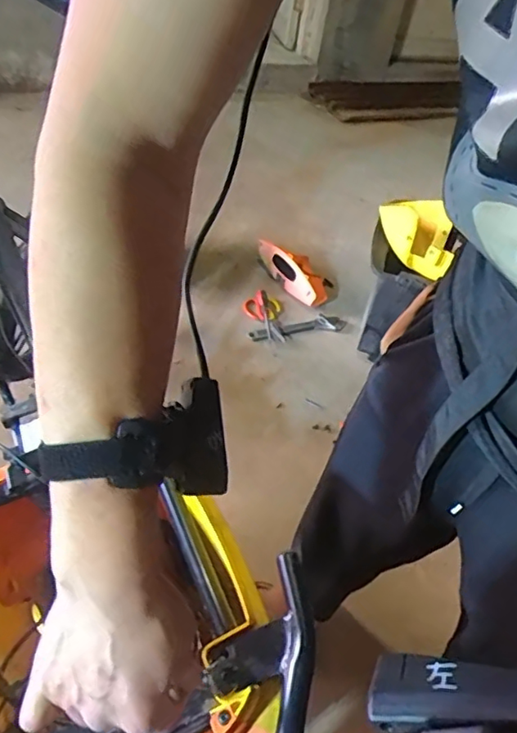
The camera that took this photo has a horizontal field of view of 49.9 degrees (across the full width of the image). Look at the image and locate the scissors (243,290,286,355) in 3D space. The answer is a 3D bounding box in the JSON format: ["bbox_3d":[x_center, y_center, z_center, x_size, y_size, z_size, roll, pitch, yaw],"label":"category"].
[{"bbox_3d":[0.026,-0.133,1.605,0.113,0.019,0.213,-8,60,-15],"label":"scissors"}]

